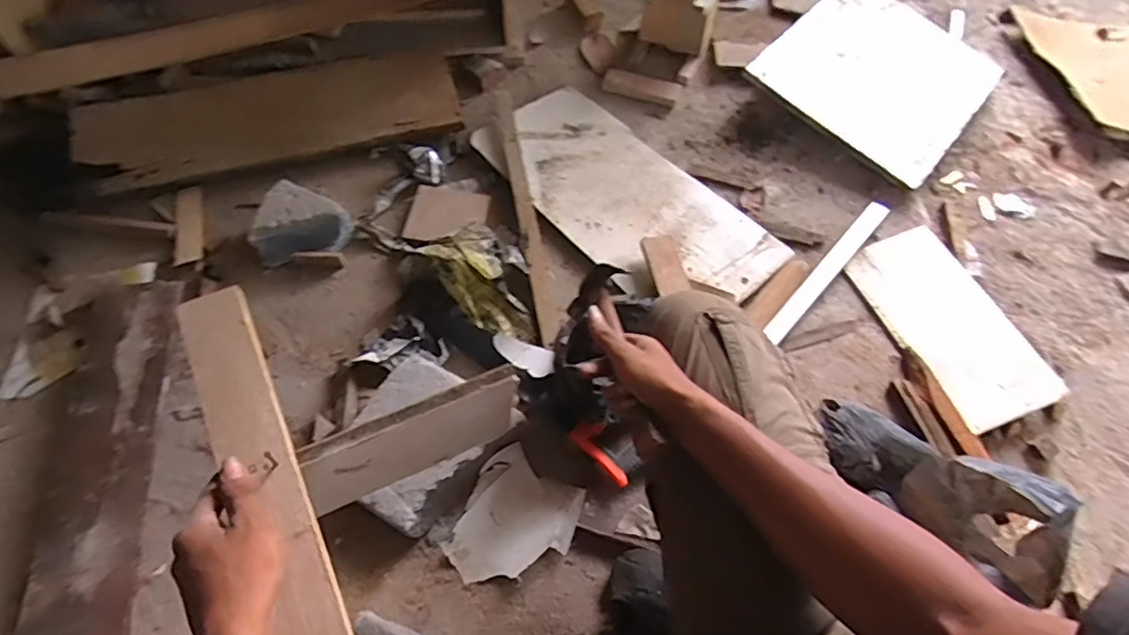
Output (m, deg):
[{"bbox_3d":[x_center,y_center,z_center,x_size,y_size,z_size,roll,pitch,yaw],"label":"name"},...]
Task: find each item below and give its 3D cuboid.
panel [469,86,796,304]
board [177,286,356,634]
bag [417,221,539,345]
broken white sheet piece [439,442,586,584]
[{"bbox_3d":[0.109,-0.215,1.029,0.263,0.022,0.529,-37,71,-21],"label":"panel"},{"bbox_3d":[-0.239,0.115,0.467,0.054,0.017,0.336,-26,66,-16],"label":"board"},{"bbox_3d":[-0.125,-0.060,0.909,0.127,0.062,0.221,-28,66,-15],"label":"bag"},{"bbox_3d":[-0.061,0.263,0.758,0.136,0.019,0.161,24,63,8],"label":"broken white sheet piece"}]

